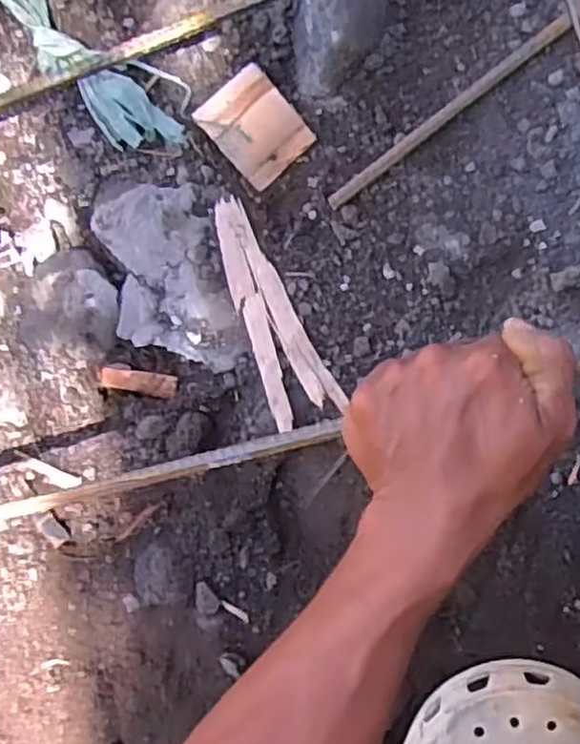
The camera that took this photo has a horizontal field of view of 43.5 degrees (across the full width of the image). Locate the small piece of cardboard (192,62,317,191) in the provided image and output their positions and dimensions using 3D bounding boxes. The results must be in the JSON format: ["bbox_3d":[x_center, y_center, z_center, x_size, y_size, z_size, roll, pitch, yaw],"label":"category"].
[{"bbox_3d":[-0.025,-0.172,0.508,0.056,0.018,0.070,-41,86,8],"label":"small piece of cardboard"}]

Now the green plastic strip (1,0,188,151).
[{"bbox_3d":[-0.178,-0.259,0.523,0.051,0.027,0.259,-39,86,8],"label":"green plastic strip"}]

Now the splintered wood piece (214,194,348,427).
[{"bbox_3d":[-0.018,-0.044,0.507,0.046,0.017,0.164,-25,88,8],"label":"splintered wood piece"}]

